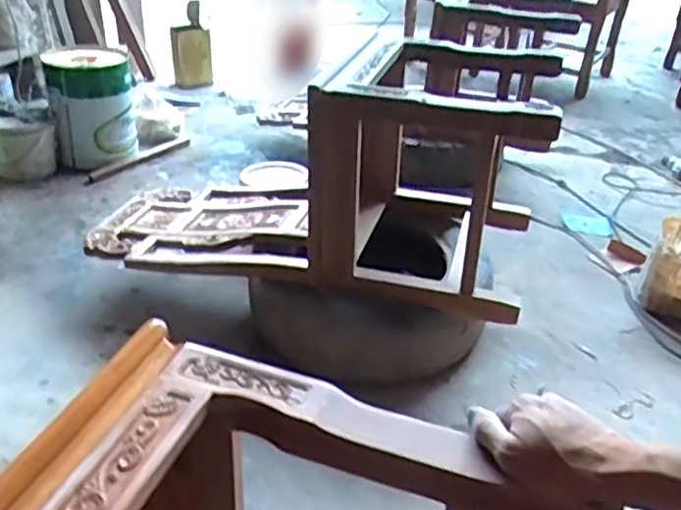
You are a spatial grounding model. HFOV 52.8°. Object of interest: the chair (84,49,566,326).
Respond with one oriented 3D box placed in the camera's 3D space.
[{"bbox_3d":[-0.063,-0.205,1.503,0.961,0.487,0.439,13,33,13],"label":"chair"}]

